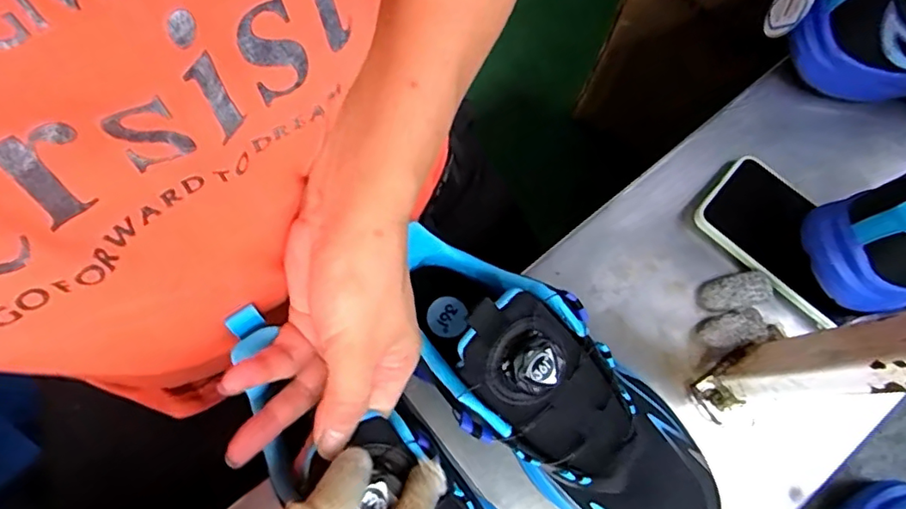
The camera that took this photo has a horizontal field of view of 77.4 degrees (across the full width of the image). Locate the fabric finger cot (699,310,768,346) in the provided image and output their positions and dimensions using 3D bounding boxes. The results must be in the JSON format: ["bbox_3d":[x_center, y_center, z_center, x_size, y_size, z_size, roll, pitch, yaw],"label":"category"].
[{"bbox_3d":[0.199,0.053,0.404,0.042,0.017,0.023,-8,74,-2],"label":"fabric finger cot"}]

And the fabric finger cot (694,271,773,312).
[{"bbox_3d":[0.205,0.027,0.411,0.049,0.018,0.024,-14,75,-4],"label":"fabric finger cot"}]

